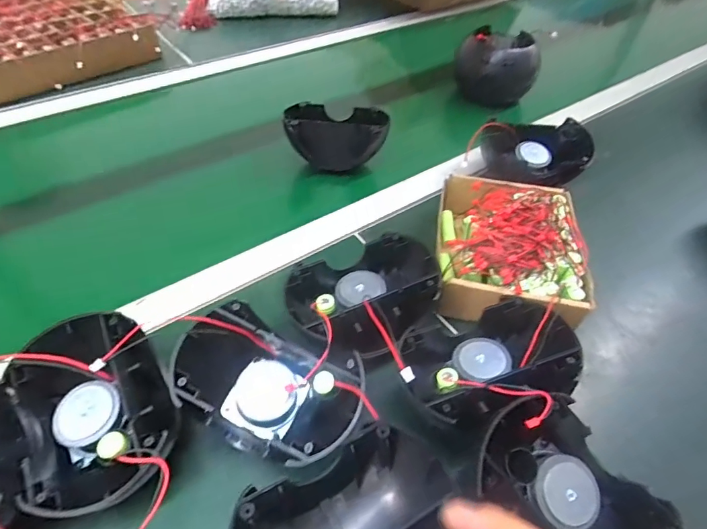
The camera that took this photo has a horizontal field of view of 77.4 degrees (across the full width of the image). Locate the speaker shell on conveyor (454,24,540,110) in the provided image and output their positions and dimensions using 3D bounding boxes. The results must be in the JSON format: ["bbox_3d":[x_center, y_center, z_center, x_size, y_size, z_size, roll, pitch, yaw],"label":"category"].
[{"bbox_3d":[0.228,-0.322,0.735,0.100,0.097,0.109,-16,51,-16],"label":"speaker shell on conveyor"}]

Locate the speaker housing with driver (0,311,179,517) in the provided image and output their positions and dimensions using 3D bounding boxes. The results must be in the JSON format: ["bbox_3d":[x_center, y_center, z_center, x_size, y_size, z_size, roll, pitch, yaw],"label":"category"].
[{"bbox_3d":[-0.176,0.103,0.306,0.093,0.056,0.131,-26,55,-24],"label":"speaker housing with driver"}]

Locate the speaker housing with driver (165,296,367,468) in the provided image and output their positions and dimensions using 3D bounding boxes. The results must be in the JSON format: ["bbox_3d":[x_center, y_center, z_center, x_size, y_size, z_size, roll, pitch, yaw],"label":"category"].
[{"bbox_3d":[-0.062,0.088,0.325,0.138,0.059,0.088,19,50,13],"label":"speaker housing with driver"}]

